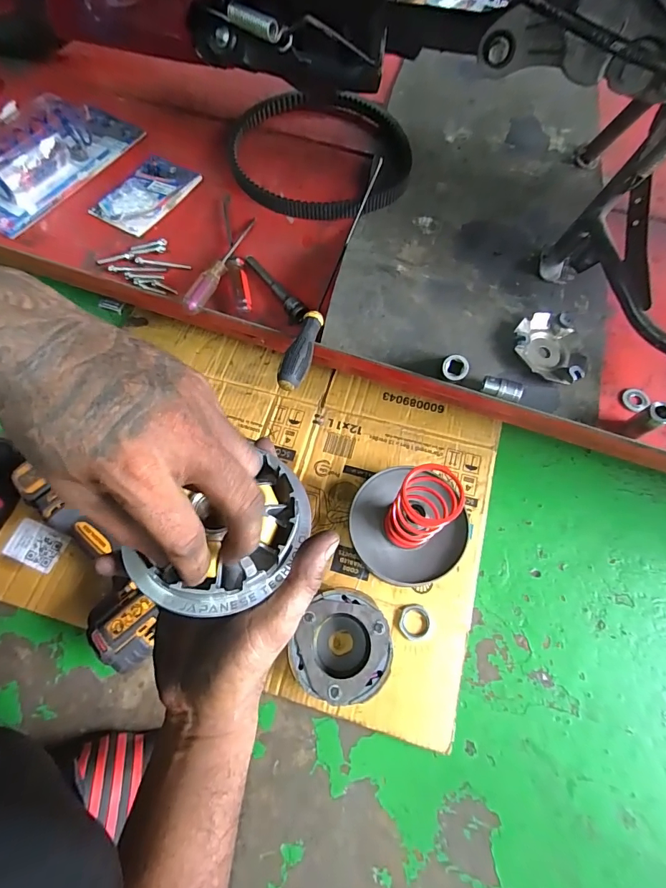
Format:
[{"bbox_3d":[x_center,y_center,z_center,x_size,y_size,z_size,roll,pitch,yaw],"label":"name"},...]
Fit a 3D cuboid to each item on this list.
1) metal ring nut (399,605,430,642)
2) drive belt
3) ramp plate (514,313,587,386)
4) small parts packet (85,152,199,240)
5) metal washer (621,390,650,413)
[{"bbox_3d":[0.096,0.210,0.482,0.037,0.004,0.038,-16,68,-7],"label":"metal ring nut"},{"bbox_3d":[-0.028,-0.425,0.591,0.274,0.035,0.240,5,68,3],"label":"drive belt"},{"bbox_3d":[0.241,-0.107,0.452,0.082,0.033,0.077,0,68,1],"label":"ramp plate"},{"bbox_3d":[-0.271,-0.358,0.583,0.107,0.012,0.134,32,72,13],"label":"small parts packet"},{"bbox_3d":[0.331,-0.048,0.451,0.026,0.005,0.030,14,67,6],"label":"metal washer"}]

